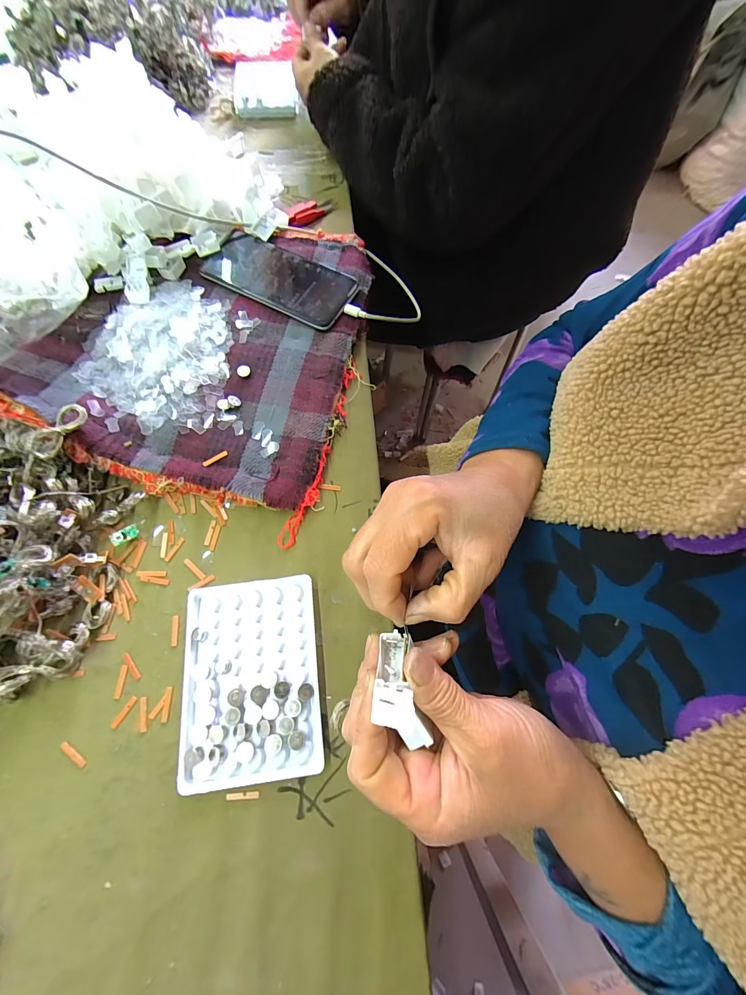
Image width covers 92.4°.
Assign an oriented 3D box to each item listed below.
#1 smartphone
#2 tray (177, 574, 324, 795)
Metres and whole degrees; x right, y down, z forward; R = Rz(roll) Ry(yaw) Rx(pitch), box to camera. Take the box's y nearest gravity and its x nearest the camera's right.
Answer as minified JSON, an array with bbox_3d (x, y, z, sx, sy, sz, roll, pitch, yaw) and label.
[{"bbox_3d":[-0.106,-0.240,0.384,0.175,0.009,0.075,29,71,8],"label":"smartphone"},{"bbox_3d":[-0.087,0.125,0.256,0.093,0.009,0.129,-6,70,-5],"label":"tray"}]

